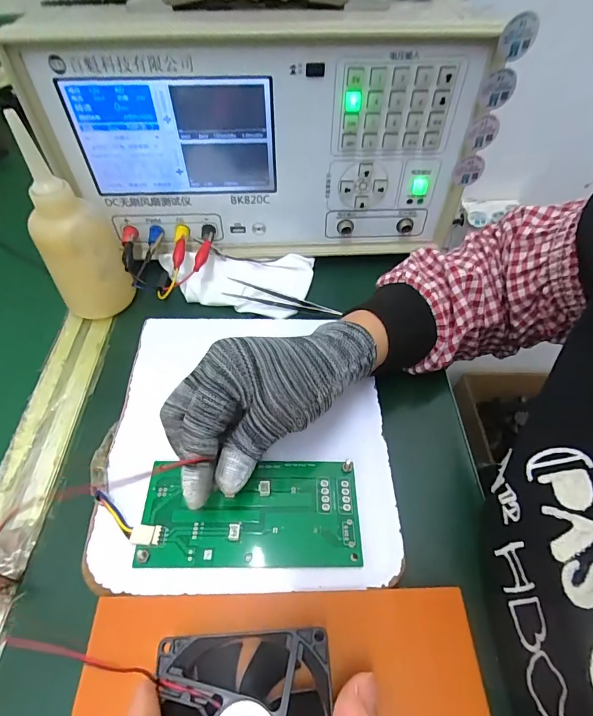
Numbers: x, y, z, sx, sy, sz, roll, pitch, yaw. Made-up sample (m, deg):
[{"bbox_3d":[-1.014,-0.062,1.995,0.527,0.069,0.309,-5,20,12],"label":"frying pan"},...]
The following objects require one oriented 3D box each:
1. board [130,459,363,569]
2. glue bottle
[{"bbox_3d":[-0.028,0.097,0.254,0.134,0.006,0.066,-2,54,-4],"label":"board"},{"bbox_3d":[-0.186,-0.103,0.331,0.062,0.145,0.057,-25,57,-16],"label":"glue bottle"}]

